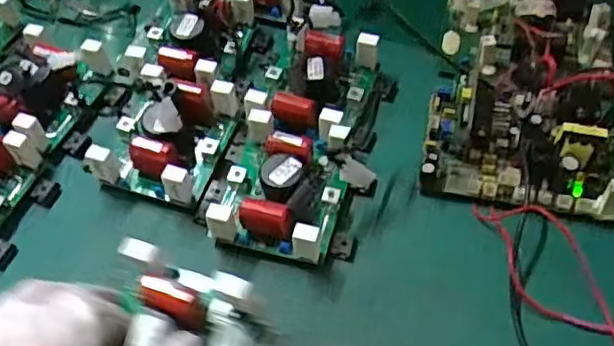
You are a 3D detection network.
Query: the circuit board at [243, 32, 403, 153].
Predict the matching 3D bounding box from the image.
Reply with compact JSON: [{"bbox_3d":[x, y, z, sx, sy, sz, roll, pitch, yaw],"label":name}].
[{"bbox_3d":[0.011,-0.059,0.445,0.084,0.038,0.093,17,56,14],"label":"circuit board"}]

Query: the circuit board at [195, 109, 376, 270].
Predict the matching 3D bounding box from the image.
[{"bbox_3d":[-0.014,0.009,0.398,0.098,0.035,0.082,14,55,13],"label":"circuit board"}]

